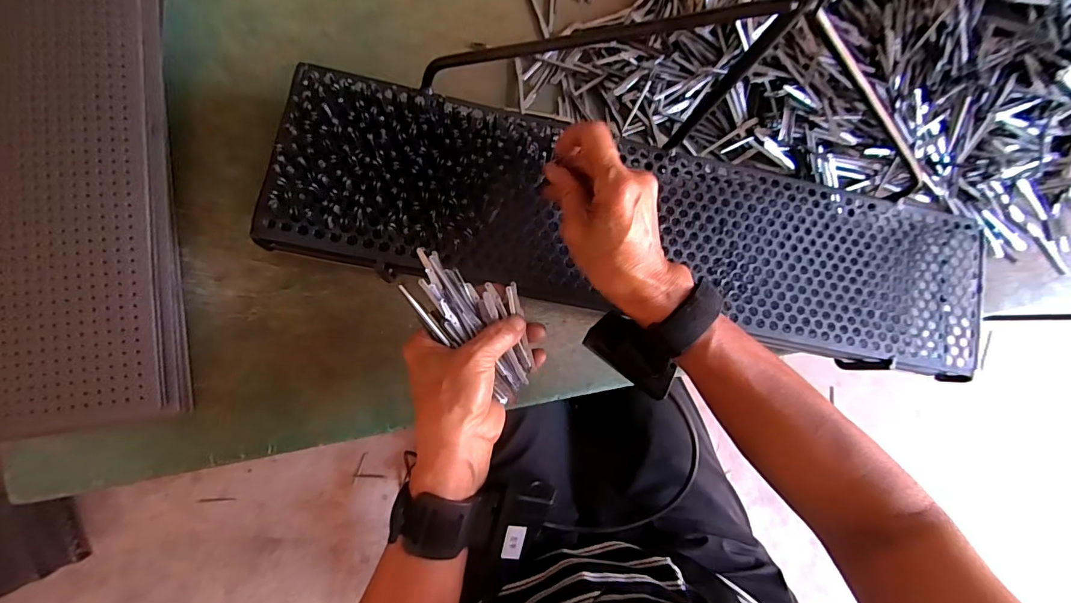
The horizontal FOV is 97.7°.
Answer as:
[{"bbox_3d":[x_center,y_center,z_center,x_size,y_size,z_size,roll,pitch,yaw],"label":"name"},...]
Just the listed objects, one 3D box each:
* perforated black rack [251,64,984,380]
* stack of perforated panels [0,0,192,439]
[{"bbox_3d":[0.093,-0.057,0.385,0.578,0.037,0.147,9,83,-8],"label":"perforated black rack"},{"bbox_3d":[-0.381,-0.211,0.379,0.154,0.055,0.620,-4,85,-8],"label":"stack of perforated panels"}]

